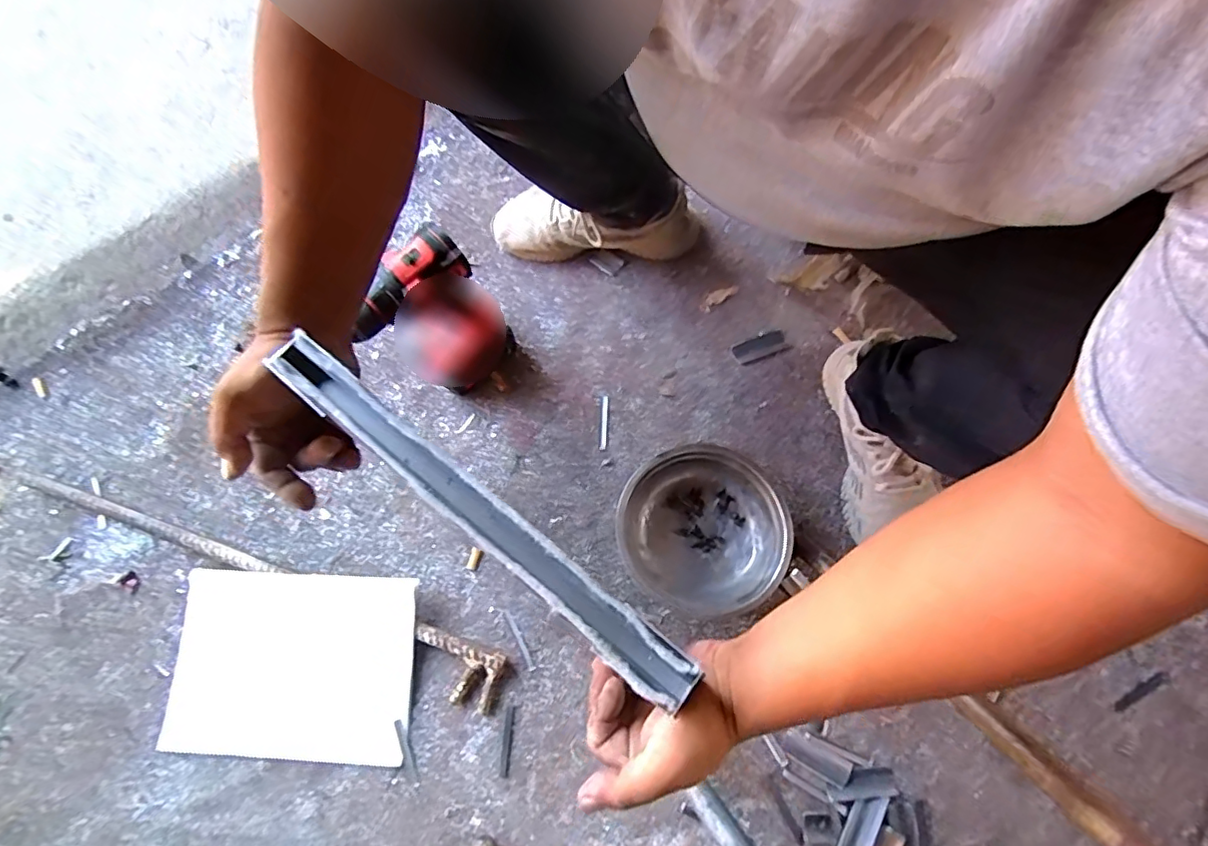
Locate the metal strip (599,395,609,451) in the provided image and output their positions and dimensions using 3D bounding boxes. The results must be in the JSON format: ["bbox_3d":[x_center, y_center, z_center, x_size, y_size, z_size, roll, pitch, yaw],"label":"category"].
[{"bbox_3d":[0.000,-0.001,0.767,0.008,0.004,0.075,2,74,3],"label":"metal strip"}]

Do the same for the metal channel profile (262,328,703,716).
[{"bbox_3d":[-0.089,0.056,0.384,0.349,0.046,0.030,38,79,12],"label":"metal channel profile"}]

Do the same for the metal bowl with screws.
[{"bbox_3d":[0.120,0.130,0.698,0.199,0.060,0.193,-1,74,2],"label":"metal bowl with screws"}]

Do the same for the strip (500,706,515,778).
[{"bbox_3d":[-0.114,0.377,0.667,0.009,0.004,0.075,4,74,3],"label":"strip"}]

